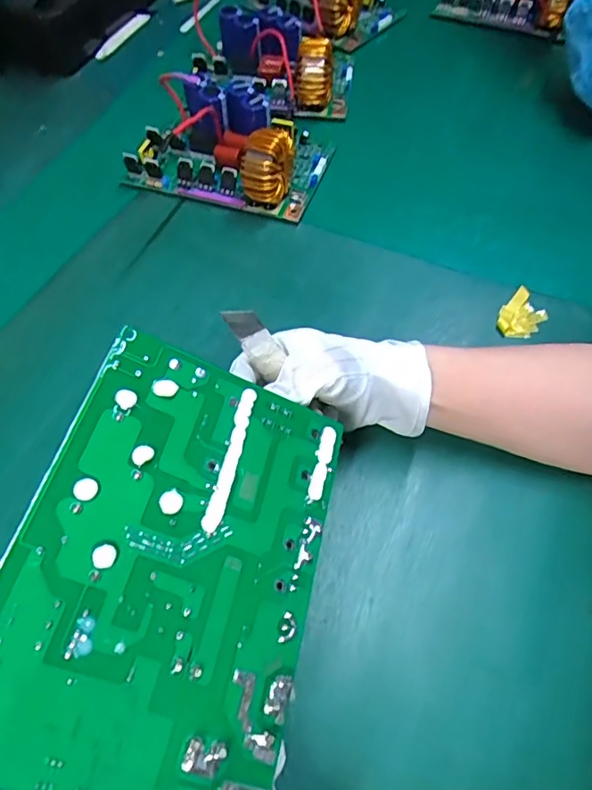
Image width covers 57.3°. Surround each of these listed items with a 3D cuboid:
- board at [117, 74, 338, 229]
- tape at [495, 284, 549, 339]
[{"bbox_3d":[-0.065,-0.264,0.560,0.191,0.068,0.134,16,60,10],"label":"board"},{"bbox_3d":[0.195,-0.068,0.472,0.050,0.013,0.034,-41,66,-22],"label":"tape"}]

